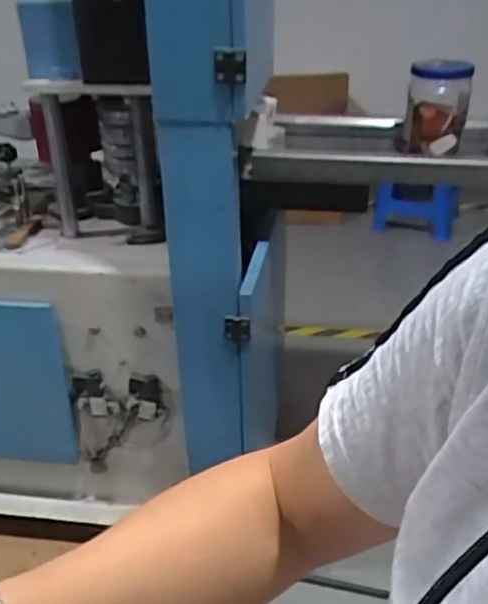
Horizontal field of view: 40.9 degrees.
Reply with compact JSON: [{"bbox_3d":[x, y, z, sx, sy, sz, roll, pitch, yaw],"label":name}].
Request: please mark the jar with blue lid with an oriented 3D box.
[{"bbox_3d":[0.386,-0.391,1.309,0.120,0.173,0.118,8,32,16],"label":"jar with blue lid"}]

